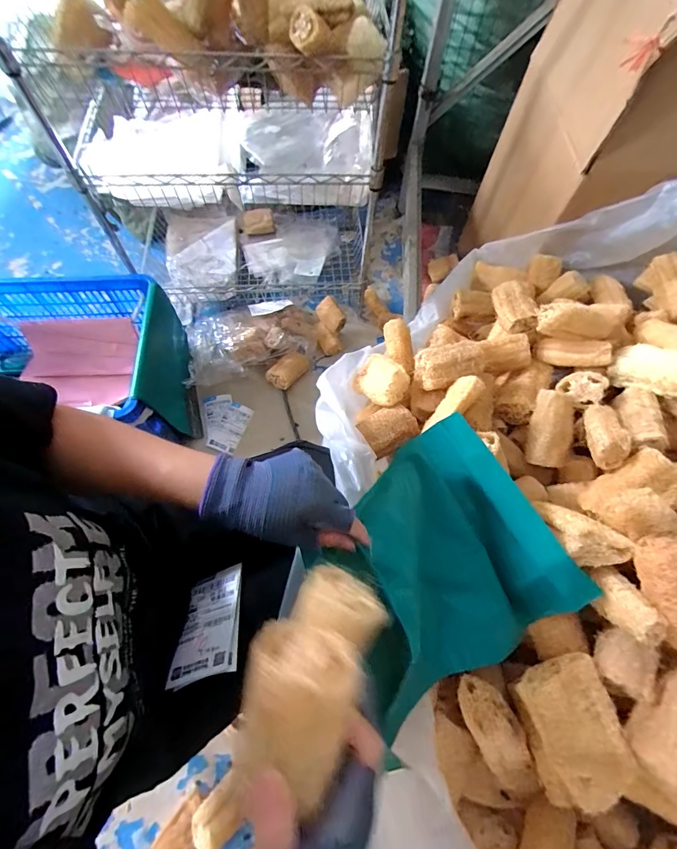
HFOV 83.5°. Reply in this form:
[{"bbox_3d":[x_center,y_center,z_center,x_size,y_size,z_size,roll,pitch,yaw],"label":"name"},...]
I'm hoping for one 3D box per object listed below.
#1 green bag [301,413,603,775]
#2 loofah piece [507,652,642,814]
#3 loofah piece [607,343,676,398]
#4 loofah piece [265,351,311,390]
[{"bbox_3d":[0.114,0.145,0.419,0.279,0.133,0.255,-28,70,-14],"label":"green bag"},{"bbox_3d":[0.255,0.330,0.415,0.091,0.053,0.131,-14,67,-8],"label":"loofah piece"},{"bbox_3d":[0.484,-0.081,0.566,0.050,0.133,0.060,-21,112,-11],"label":"loofah piece"},{"bbox_3d":[-0.131,-0.147,1.003,0.058,0.055,0.119,39,70,14],"label":"loofah piece"}]

